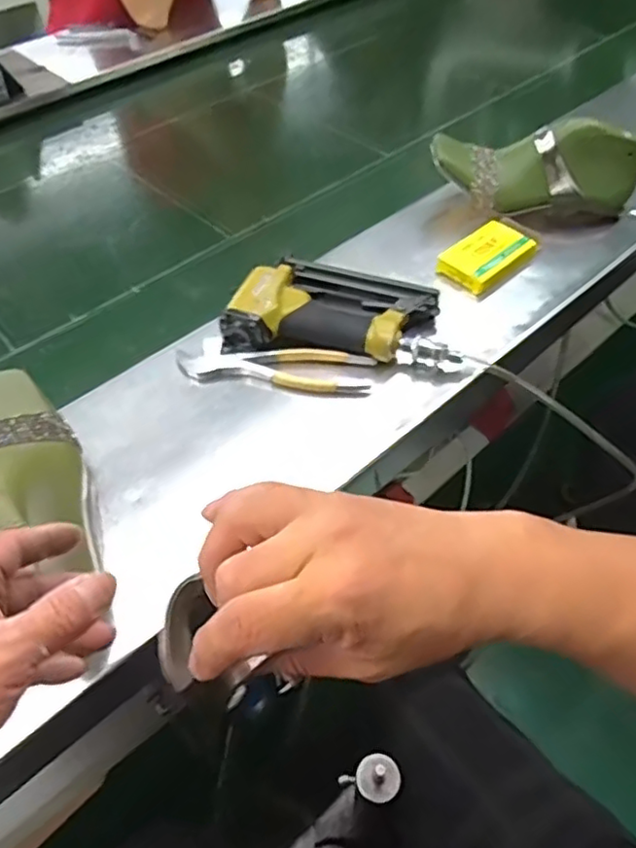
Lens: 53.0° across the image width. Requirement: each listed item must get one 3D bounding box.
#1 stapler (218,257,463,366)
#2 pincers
[{"bbox_3d":[0.026,-0.120,0.651,0.228,0.047,0.122,6,53,6],"label":"stapler"},{"bbox_3d":[-0.044,-0.058,0.624,0.188,0.015,0.048,8,53,8],"label":"pincers"}]

